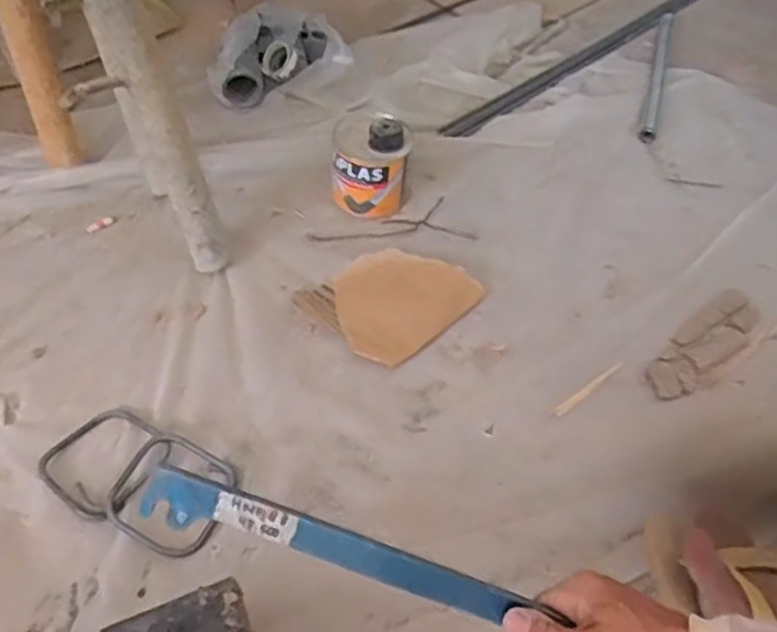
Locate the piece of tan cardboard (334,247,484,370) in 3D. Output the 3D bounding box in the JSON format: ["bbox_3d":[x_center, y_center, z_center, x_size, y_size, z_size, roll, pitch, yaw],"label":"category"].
[{"bbox_3d":[0.010,-0.023,0.818,0.129,0.020,0.160,38,57,23],"label":"piece of tan cardboard"}]

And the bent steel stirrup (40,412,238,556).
[{"bbox_3d":[-0.262,0.129,0.675,0.100,0.019,0.102,31,54,19],"label":"bent steel stirrup"}]

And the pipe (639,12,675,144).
[{"bbox_3d":[0.428,-0.390,1.155,0.022,0.016,0.371,17,51,8],"label":"pipe"}]

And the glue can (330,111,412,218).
[{"bbox_3d":[-0.022,-0.194,0.896,0.095,0.094,0.090,3,50,-3],"label":"glue can"}]

